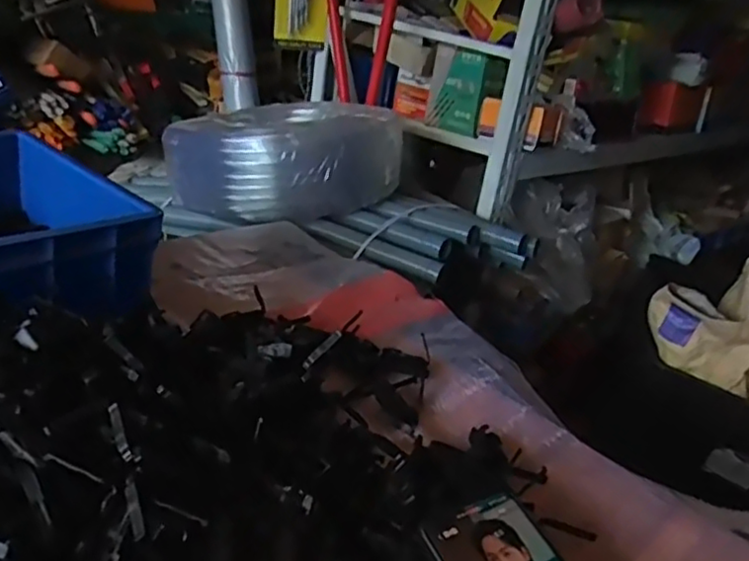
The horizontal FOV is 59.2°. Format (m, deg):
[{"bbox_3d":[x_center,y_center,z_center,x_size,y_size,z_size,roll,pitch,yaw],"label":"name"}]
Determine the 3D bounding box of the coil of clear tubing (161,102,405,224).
[{"bbox_3d":[-0.123,-0.193,1.026,0.303,0.153,0.279,8,25,-4],"label":"coil of clear tubing"}]

